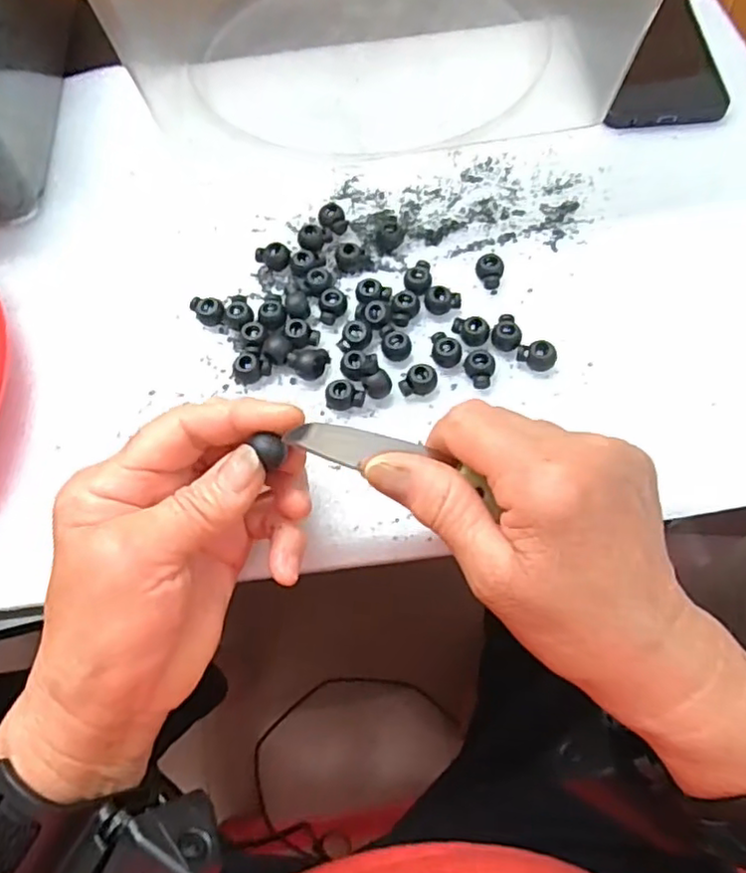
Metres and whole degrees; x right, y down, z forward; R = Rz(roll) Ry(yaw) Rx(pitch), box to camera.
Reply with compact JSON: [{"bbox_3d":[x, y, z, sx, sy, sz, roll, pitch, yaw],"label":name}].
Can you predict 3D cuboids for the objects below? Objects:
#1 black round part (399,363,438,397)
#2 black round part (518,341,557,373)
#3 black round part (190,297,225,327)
[{"bbox_3d":[0.024,-0.027,0.324,0.018,0.011,0.014,-30,66,-12],"label":"black round part"},{"bbox_3d":[0.083,-0.040,0.327,0.017,0.012,0.013,-2,64,2],"label":"black round part"},{"bbox_3d":[-0.089,-0.068,0.349,0.015,0.012,0.016,-1,64,2],"label":"black round part"}]

